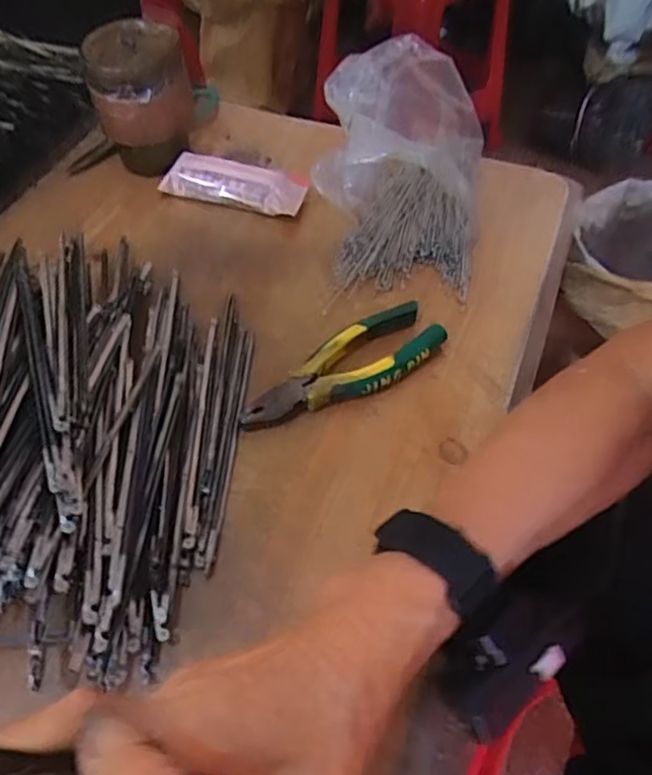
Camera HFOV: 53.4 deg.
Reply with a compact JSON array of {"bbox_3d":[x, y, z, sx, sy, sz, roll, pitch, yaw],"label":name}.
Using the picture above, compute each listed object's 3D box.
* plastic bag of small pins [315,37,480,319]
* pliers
[{"bbox_3d":[0.062,-0.186,0.541,0.141,0.094,0.229,7,52,5],"label":"plastic bag of small pins"},{"bbox_3d":[0.012,-0.012,0.453,0.155,0.020,0.053,-30,58,-22],"label":"pliers"}]

